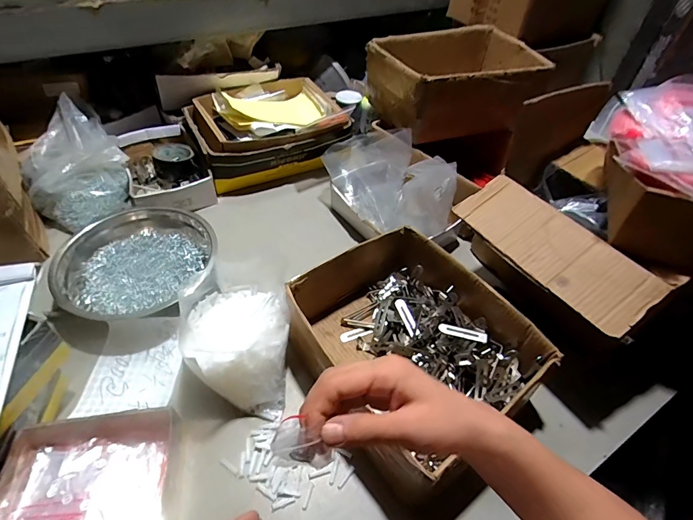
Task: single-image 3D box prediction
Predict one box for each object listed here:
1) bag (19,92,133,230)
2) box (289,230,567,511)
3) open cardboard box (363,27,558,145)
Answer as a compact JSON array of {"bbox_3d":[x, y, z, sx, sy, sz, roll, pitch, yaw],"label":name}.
[{"bbox_3d":[-0.539,-0.190,0.776,0.180,0.146,0.216,-25,54,-25],"label":"bag"},{"bbox_3d":[0.088,0.118,0.582,0.254,0.117,0.297,-27,55,-26],"label":"box"},{"bbox_3d":[0.241,-0.400,0.879,0.342,0.134,0.235,-18,52,-20],"label":"open cardboard box"}]

